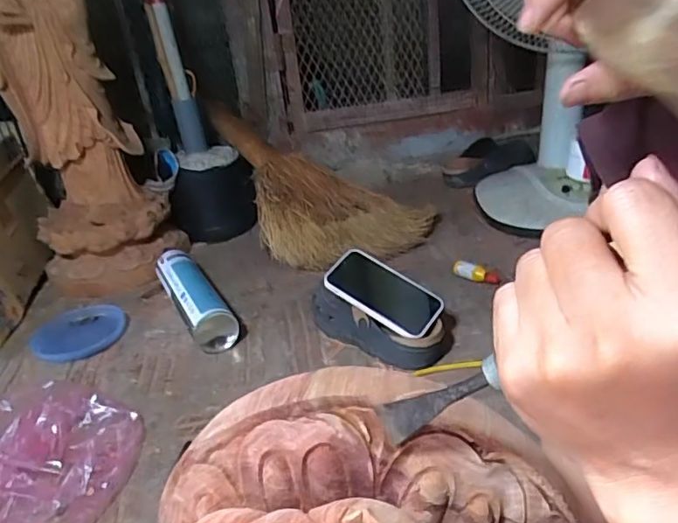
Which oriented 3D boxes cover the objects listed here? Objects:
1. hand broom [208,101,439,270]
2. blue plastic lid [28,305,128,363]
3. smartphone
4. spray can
[{"bbox_3d":[-0.046,-0.154,1.094,0.295,0.095,0.482,-16,51,-30],"label":"hand broom"},{"bbox_3d":[-0.400,0.107,0.870,0.135,0.012,0.139,-16,28,-17],"label":"blue plastic lid"},{"bbox_3d":[0.058,0.039,0.726,0.148,0.010,0.074,32,60,18],"label":"smartphone"},{"bbox_3d":[-0.222,0.054,0.868,0.067,0.063,0.272,-19,29,-22],"label":"spray can"}]

